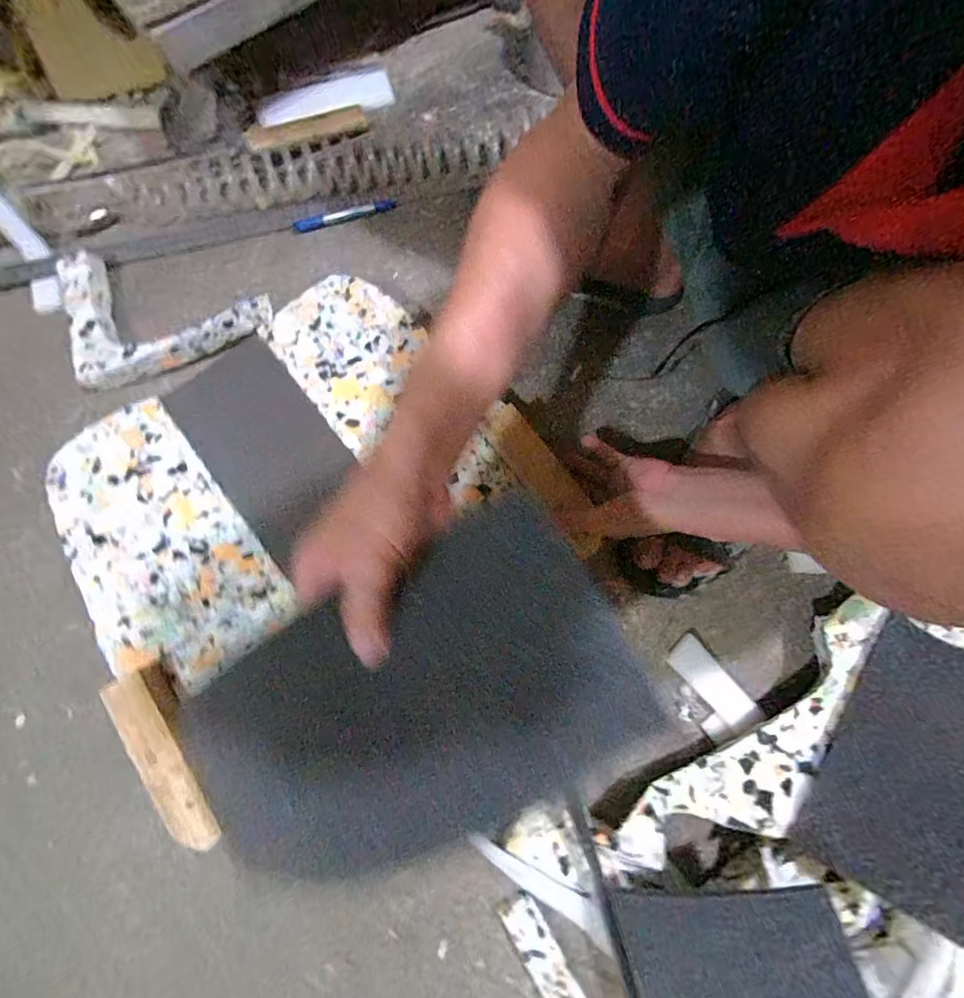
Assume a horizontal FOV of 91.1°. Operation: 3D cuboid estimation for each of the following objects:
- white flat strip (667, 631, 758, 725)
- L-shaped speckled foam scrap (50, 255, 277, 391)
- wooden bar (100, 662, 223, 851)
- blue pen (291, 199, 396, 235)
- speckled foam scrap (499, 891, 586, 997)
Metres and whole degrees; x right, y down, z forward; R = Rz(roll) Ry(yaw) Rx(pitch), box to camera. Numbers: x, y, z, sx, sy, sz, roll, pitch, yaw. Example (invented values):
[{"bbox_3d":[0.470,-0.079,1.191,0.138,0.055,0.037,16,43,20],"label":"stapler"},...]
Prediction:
[{"bbox_3d":[0.242,0.192,0.503,0.042,0.012,0.095,-41,81,-7],"label":"white flat strip"},{"bbox_3d":[-0.375,-0.234,0.567,0.252,0.060,0.164,-12,79,-2],"label":"L-shaped speckled foam scrap"},{"bbox_3d":[-0.290,0.237,0.437,0.043,0.037,0.166,-32,80,-6],"label":"wooden bar"},{"bbox_3d":[-0.181,-0.371,0.619,0.134,0.009,0.018,-18,79,-3],"label":"blue pen"},{"bbox_3d":[0.076,0.462,0.441,0.033,0.017,0.172,-31,80,-6],"label":"speckled foam scrap"}]

